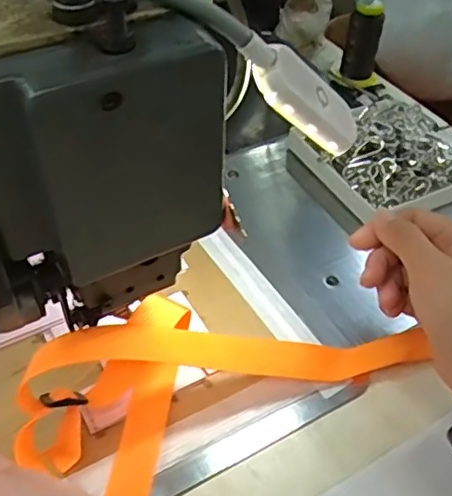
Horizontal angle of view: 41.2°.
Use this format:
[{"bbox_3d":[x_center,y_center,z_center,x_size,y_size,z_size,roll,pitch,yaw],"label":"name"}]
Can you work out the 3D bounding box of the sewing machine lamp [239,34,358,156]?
[{"bbox_3d":[0.037,-0.075,0.294,0.020,0.085,0.025,-36,47,27],"label":"sewing machine lamp"}]

